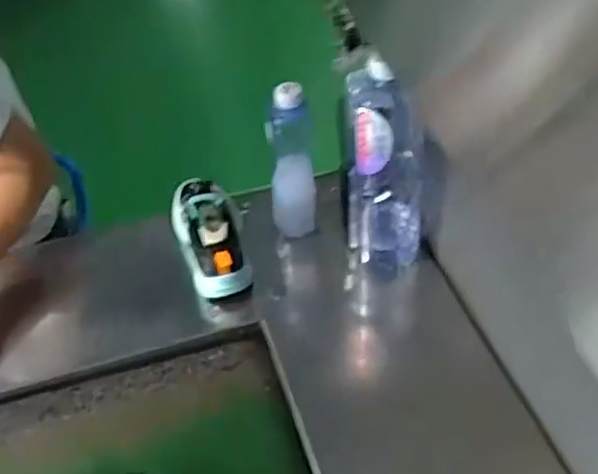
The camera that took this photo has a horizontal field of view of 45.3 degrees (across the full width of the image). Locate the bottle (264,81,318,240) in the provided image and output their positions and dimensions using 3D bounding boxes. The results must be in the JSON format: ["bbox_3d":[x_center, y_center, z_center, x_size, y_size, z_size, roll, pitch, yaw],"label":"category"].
[{"bbox_3d":[-0.009,-0.094,0.916,0.056,0.198,0.061,-8,44,-3],"label":"bottle"}]

